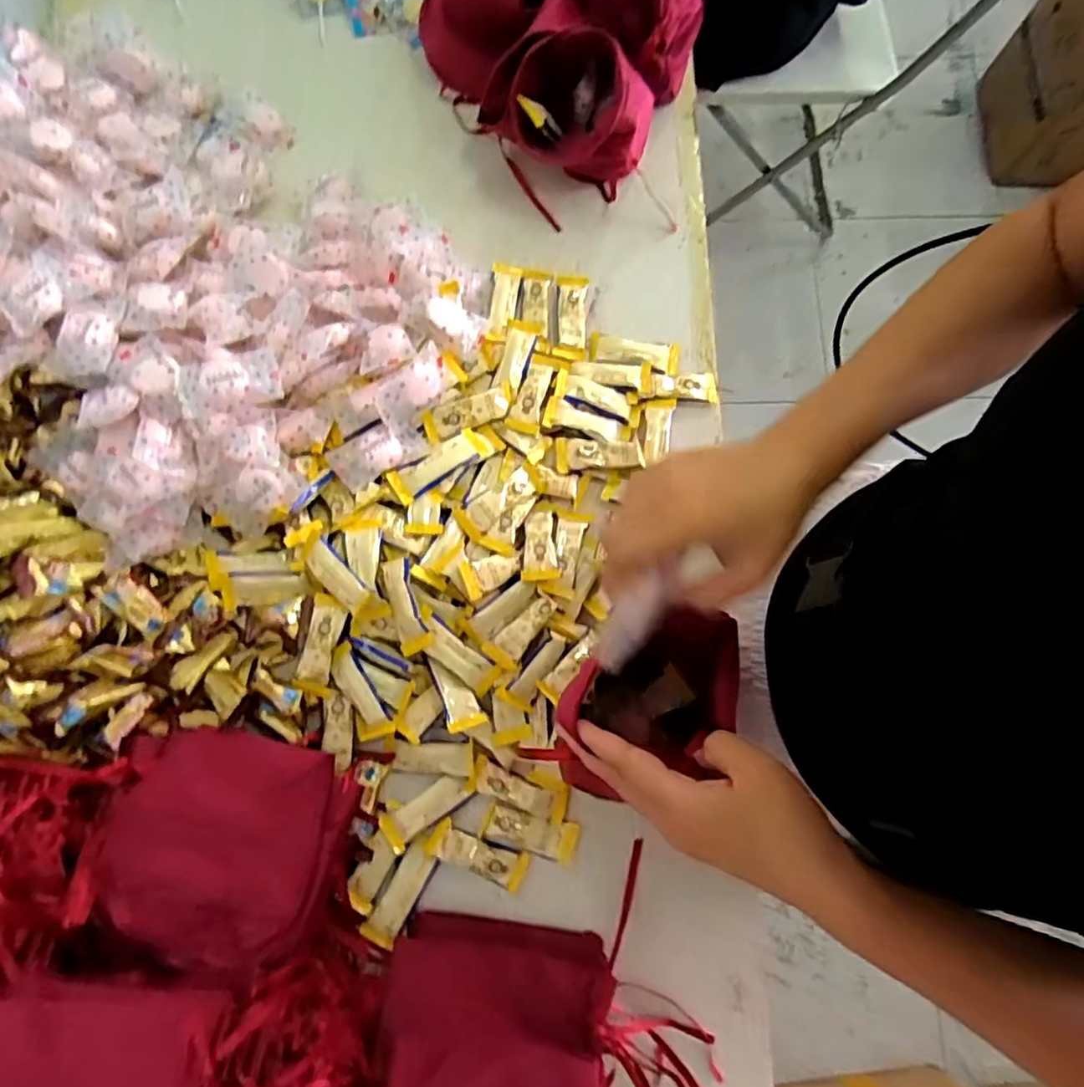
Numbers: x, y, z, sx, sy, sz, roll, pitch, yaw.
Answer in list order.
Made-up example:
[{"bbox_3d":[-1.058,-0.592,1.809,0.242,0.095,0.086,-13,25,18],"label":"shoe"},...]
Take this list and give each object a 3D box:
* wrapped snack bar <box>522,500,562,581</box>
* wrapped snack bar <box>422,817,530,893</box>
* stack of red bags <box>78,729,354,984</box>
[{"bbox_3d":[0.000,-0.004,0.555,0.030,0.009,0.079,1,55,1],"label":"wrapped snack bar"},{"bbox_3d":[-0.051,0.256,0.518,0.086,0.017,0.031,27,79,-8],"label":"wrapped snack bar"},{"bbox_3d":[-0.244,0.228,0.484,0.174,0.067,0.160,14,78,4],"label":"stack of red bags"}]

